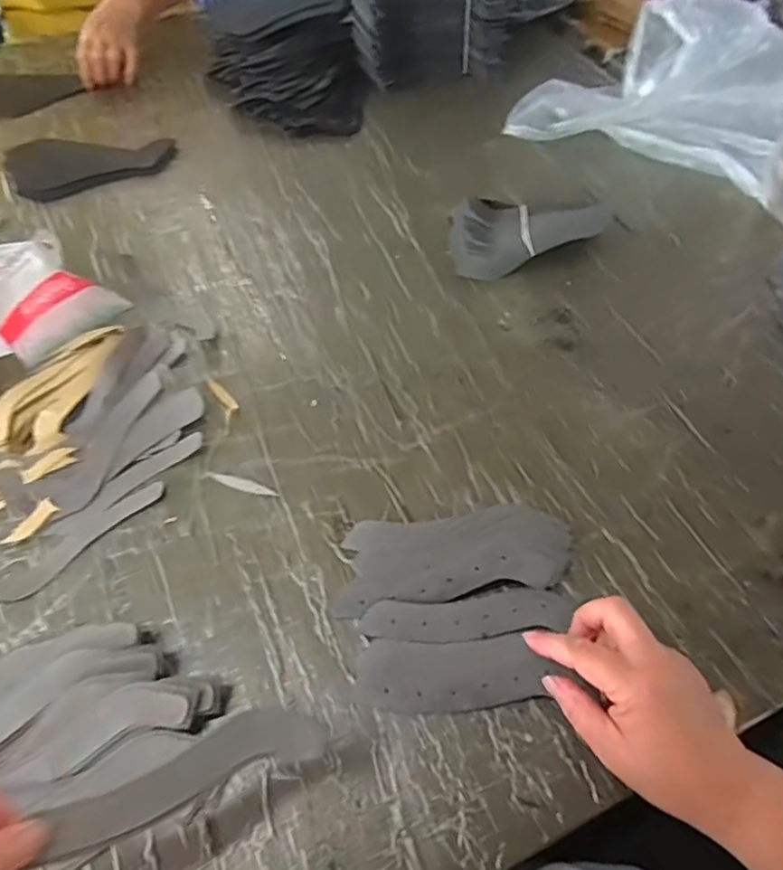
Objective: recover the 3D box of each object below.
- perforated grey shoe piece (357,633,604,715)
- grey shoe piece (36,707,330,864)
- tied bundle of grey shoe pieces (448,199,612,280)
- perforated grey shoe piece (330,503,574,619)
[{"bbox_3d":[0.042,0.168,0.412,0.128,0.008,0.047,-4,57,4],"label":"perforated grey shoe piece"},{"bbox_3d":[-0.106,0.185,0.321,0.140,0.019,0.034,-15,57,-25],"label":"grey shoe piece"},{"bbox_3d":[0.151,-0.237,0.663,0.183,0.049,0.101,-18,59,-12],"label":"tied bundle of grey shoe pieces"},{"bbox_3d":[0.049,0.092,0.464,0.185,0.022,0.073,-7,57,-5],"label":"perforated grey shoe piece"}]

